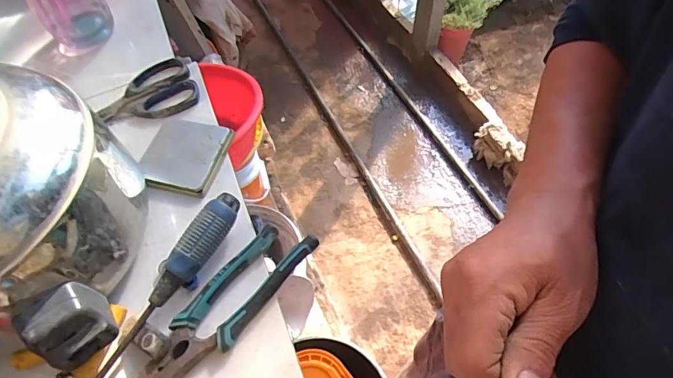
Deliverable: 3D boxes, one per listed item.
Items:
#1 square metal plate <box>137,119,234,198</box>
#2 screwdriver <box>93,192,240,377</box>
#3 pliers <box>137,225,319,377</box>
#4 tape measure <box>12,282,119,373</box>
[{"bbox_3d":[-0.163,-0.037,0.447,0.085,0.010,0.084,11,64,14],"label":"square metal plate"},{"bbox_3d":[-0.157,0.101,0.359,0.034,0.027,0.232,29,75,17],"label":"screwdriver"},{"bbox_3d":[-0.105,0.110,0.354,0.050,0.013,0.208,37,70,22],"label":"pliers"},{"bbox_3d":[-0.203,0.101,0.321,0.045,0.048,0.051,38,66,24],"label":"tape measure"}]

